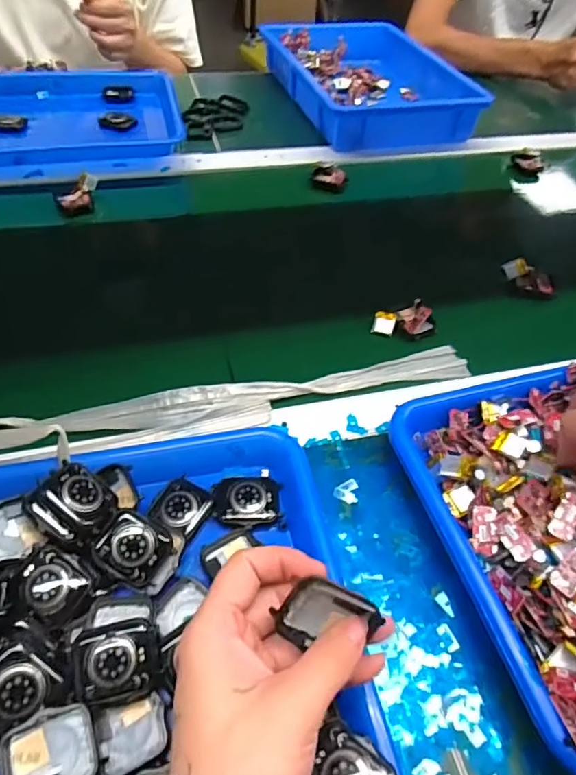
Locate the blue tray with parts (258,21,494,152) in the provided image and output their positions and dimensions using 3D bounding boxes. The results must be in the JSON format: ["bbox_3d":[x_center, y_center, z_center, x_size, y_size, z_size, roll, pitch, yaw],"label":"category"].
[{"bbox_3d":[0.127,-0.487,0.833,0.256,0.064,0.348,-13,54,-16],"label":"blue tray with parts"}]

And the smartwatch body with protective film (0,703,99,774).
[{"bbox_3d":[-0.117,0.182,0.259,0.041,0.012,0.037,-14,54,-16],"label":"smartwatch body with protective film"}]

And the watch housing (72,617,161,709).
[{"bbox_3d":[-0.092,0.148,0.283,0.044,0.016,0.037,-9,52,-13],"label":"watch housing"}]

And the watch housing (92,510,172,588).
[{"bbox_3d":[-0.096,0.100,0.325,0.040,0.007,0.036,39,66,-6],"label":"watch housing"}]

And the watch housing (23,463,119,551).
[{"bbox_3d":[-0.134,0.074,0.329,0.045,0.018,0.045,46,70,0],"label":"watch housing"}]

